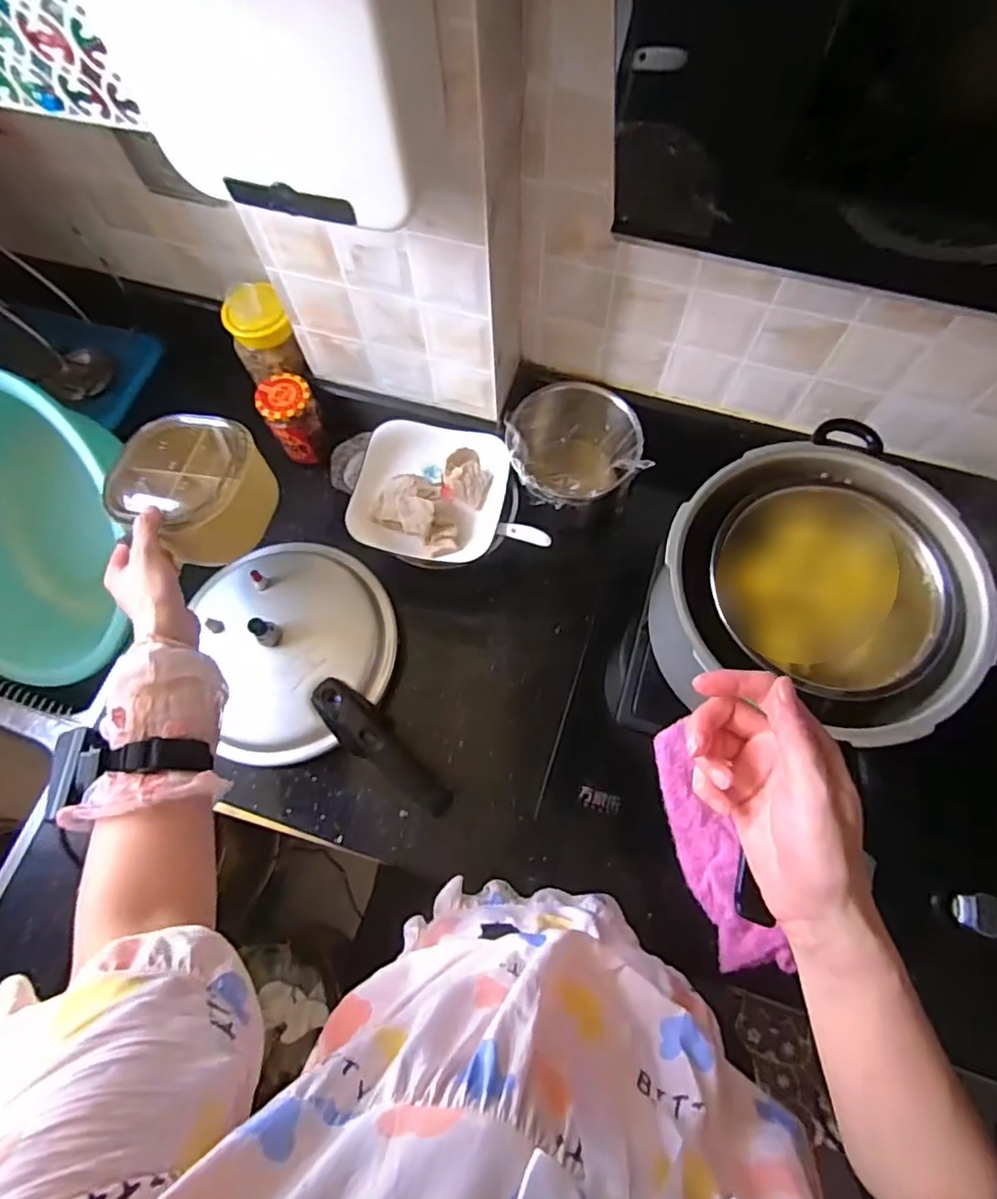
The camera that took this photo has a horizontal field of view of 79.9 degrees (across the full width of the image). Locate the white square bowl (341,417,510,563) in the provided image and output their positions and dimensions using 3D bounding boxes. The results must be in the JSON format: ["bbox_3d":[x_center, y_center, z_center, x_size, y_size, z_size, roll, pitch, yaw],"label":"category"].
[{"bbox_3d":[-0.079,-0.126,0.700,0.167,0.062,0.163,12,71,6],"label":"white square bowl"}]

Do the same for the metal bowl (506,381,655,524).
[{"bbox_3d":[0.092,-0.166,0.739,0.156,0.122,0.150,0,70,1],"label":"metal bowl"}]

